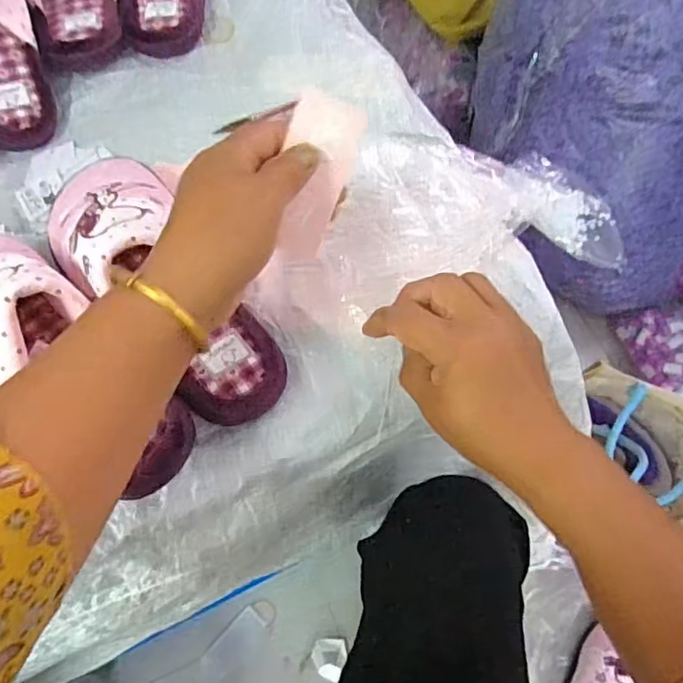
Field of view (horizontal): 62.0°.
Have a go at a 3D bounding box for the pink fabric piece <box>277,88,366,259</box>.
[{"bbox_3d":[-0.016,-0.100,0.351,0.043,0.096,0.004,9,18,-24],"label":"pink fabric piece"}]

